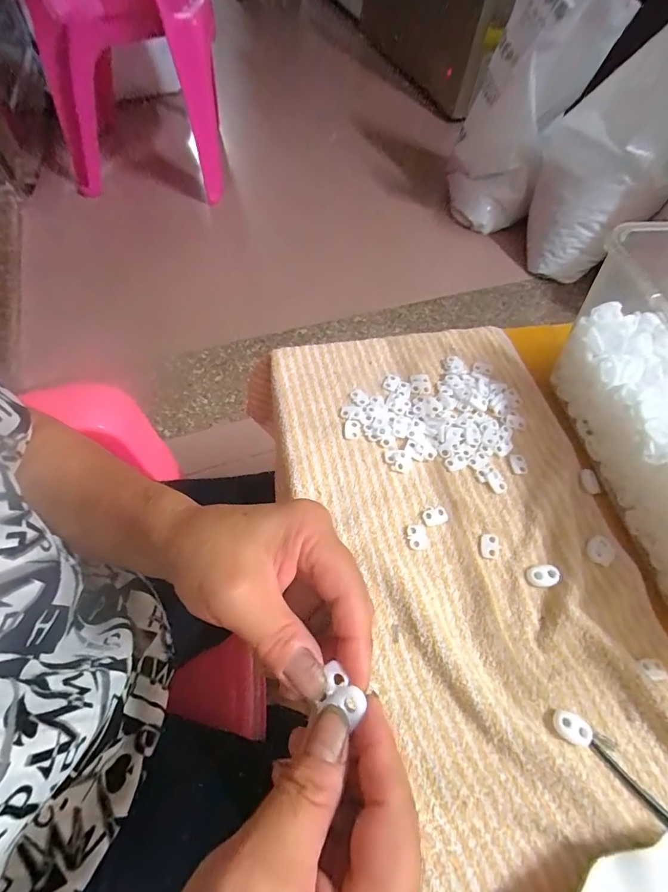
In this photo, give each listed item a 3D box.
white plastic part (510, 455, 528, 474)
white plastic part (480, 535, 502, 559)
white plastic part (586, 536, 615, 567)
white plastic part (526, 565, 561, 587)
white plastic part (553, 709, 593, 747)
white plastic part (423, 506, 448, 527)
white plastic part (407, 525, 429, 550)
[{"bbox_3d":[0.158,0.015,0.345,0.012,0.004,0.018,1,60,-4],"label":"white plastic part"},{"bbox_3d":[0.119,0.076,0.307,0.014,0.004,0.018,10,60,2],"label":"white plastic part"},{"bbox_3d":[0.205,0.079,0.309,0.024,0.004,0.019,-39,69,-23],"label":"white plastic part"},{"bbox_3d":[0.153,0.095,0.295,0.023,0.006,0.015,-2,60,-5],"label":"white plastic part"},{"bbox_3d":[0.148,0.175,0.249,0.024,0.004,0.015,29,62,12],"label":"white plastic part"},{"bbox_3d":[0.079,0.055,0.316,0.020,0.004,0.014,-15,62,-12],"label":"white plastic part"},{"bbox_3d":[0.064,0.069,0.306,0.014,0.004,0.019,-7,61,-8],"label":"white plastic part"}]

